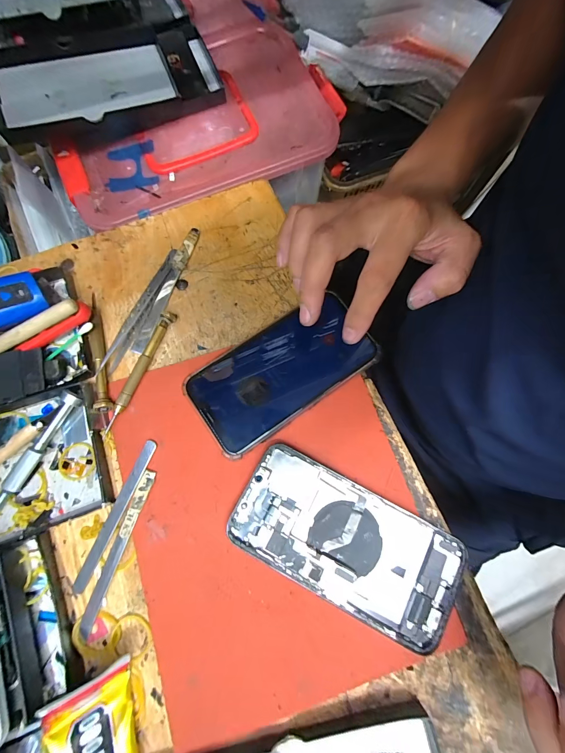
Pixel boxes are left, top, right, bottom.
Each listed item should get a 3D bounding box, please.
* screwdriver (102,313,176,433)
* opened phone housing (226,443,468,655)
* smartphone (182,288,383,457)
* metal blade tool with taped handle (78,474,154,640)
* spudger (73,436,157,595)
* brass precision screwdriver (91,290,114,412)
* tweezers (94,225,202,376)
[{"bbox_3d":[-0.116,-0.006,0.251,0.009,0.012,0.107,19,76,6],"label":"screwdriver"},{"bbox_3d":[0.045,0.117,0.219,0.159,0.007,0.080,27,76,8],"label":"opened phone housing"},{"bbox_3d":[0.000,-0.006,0.248,0.146,0.008,0.075,-34,77,-8],"label":"smartphone"},{"bbox_3d":[-0.119,0.124,0.219,0.009,0.004,0.114,19,76,6],"label":"metal blade tool with taped handle"},{"bbox_3d":[-0.123,0.100,0.226,0.011,0.004,0.110,23,76,7],"label":"spudger"},{"bbox_3d":[-0.152,-0.024,0.253,0.014,0.015,0.108,-13,75,-3],"label":"brass precision screwdriver"},{"bbox_3d":[-0.110,-0.069,0.267,0.028,0.013,0.150,22,76,6],"label":"tweezers"}]

